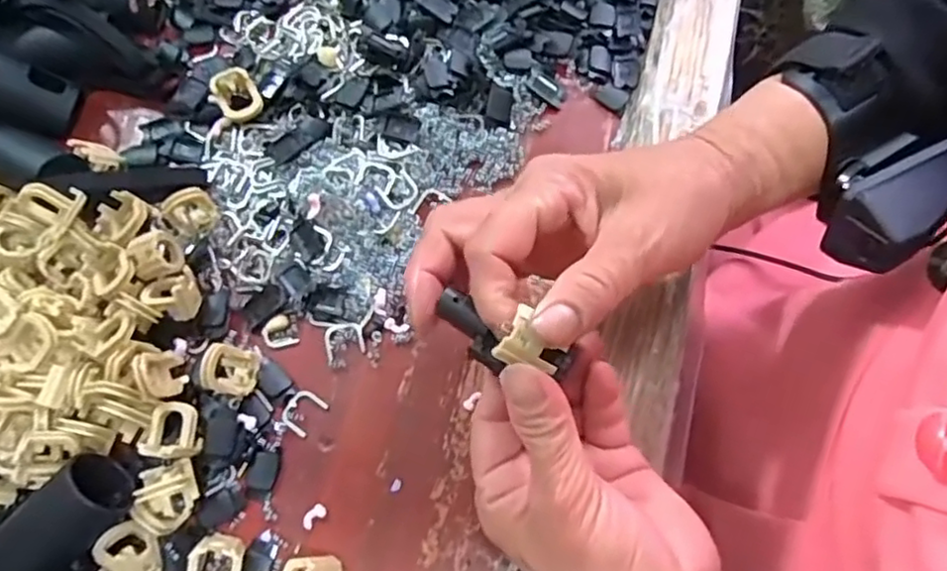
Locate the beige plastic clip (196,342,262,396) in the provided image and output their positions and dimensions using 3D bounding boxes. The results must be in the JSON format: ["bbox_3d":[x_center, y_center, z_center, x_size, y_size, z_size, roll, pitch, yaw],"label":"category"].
[{"bbox_3d":[-0.112,0.038,0.299,0.021,0.017,0.022,0,72,1],"label":"beige plastic clip"}]

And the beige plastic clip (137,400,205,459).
[{"bbox_3d":[-0.135,0.064,0.290,0.024,0.012,0.024,1,72,1],"label":"beige plastic clip"}]

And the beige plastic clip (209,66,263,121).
[{"bbox_3d":[-0.127,-0.101,0.347,0.026,0.008,0.026,-1,94,-19],"label":"beige plastic clip"}]

